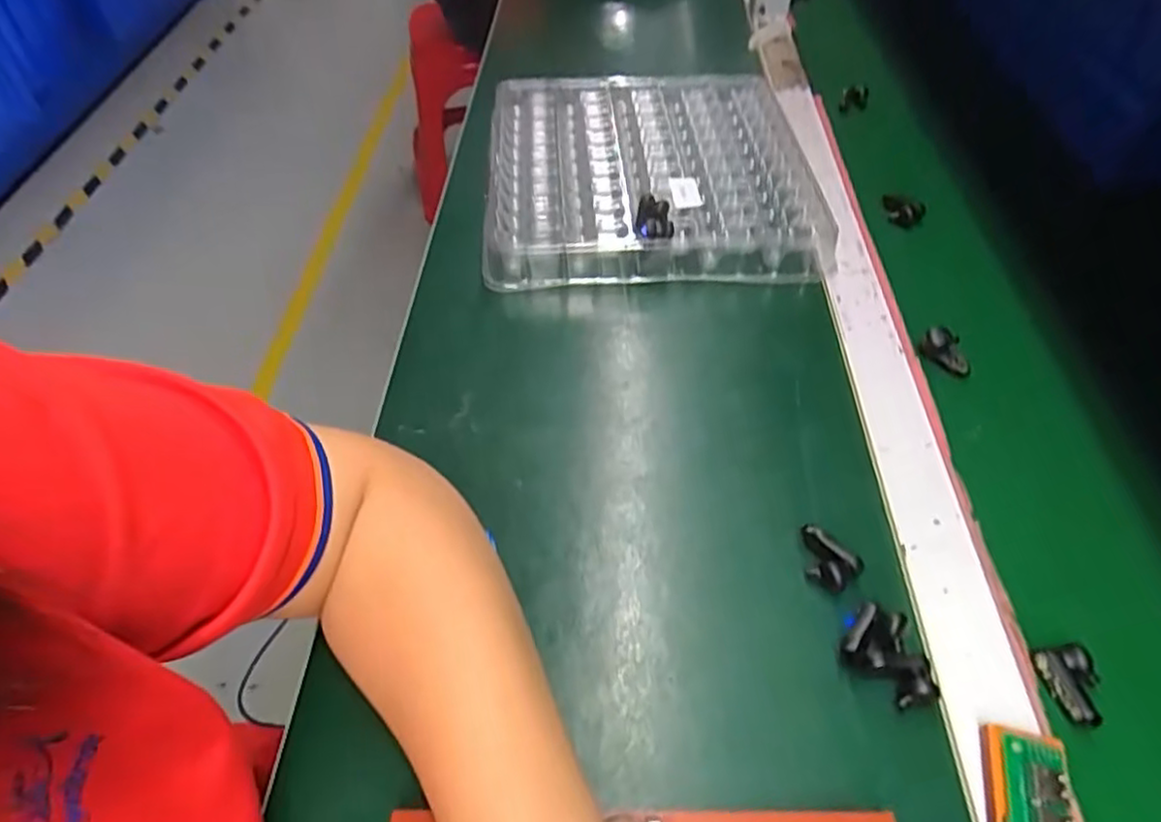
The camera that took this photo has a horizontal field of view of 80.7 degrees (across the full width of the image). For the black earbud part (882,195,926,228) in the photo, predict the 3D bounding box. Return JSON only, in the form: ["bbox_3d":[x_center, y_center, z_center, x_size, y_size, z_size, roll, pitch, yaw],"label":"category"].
[{"bbox_3d":[0.262,-0.164,0.557,0.035,0.018,0.017,27,56,21],"label":"black earbud part"}]

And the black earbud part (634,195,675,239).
[{"bbox_3d":[0.055,-0.145,0.507,0.027,0.012,0.045,2,51,3],"label":"black earbud part"}]

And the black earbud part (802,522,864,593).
[{"bbox_3d":[0.127,0.078,0.355,0.034,0.014,0.021,35,59,26],"label":"black earbud part"}]

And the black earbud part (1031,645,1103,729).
[{"bbox_3d":[0.229,0.126,0.314,0.024,0.009,0.034,-8,51,-5],"label":"black earbud part"}]

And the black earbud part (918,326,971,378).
[{"bbox_3d":[0.241,-0.040,0.446,0.012,0.023,0.033,-35,58,-24],"label":"black earbud part"}]

